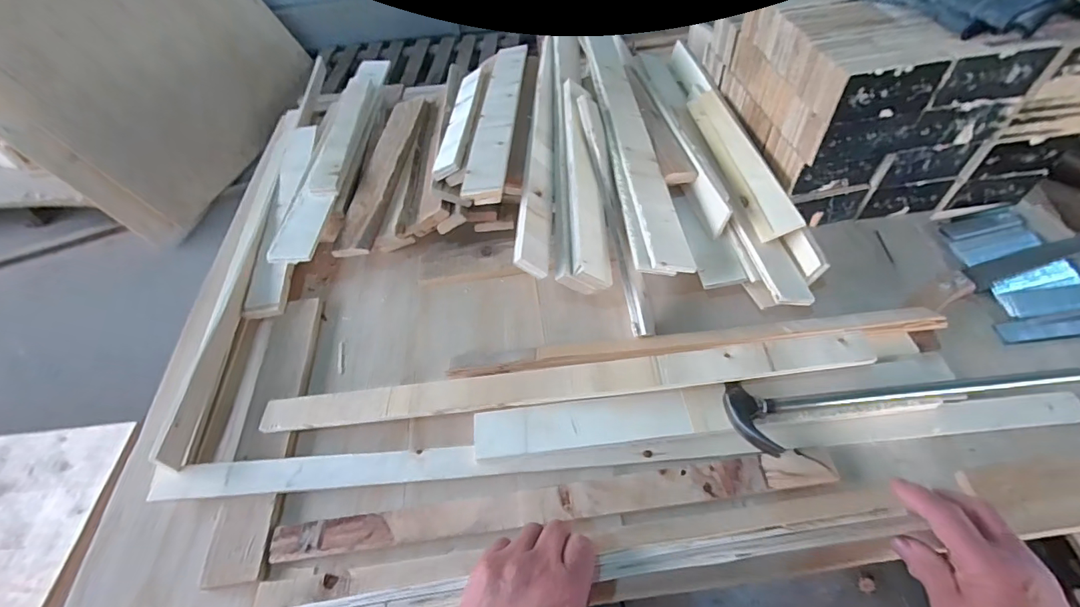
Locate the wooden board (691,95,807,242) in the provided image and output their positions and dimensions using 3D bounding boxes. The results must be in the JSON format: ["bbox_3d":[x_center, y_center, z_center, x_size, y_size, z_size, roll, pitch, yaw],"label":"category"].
[{"bbox_3d":[0.295,-0.221,0.679,0.055,0.017,0.335,-20,50,18],"label":"wooden board"}]

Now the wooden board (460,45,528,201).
[{"bbox_3d":[-0.062,-0.294,0.697,0.055,0.019,0.397,0,51,6],"label":"wooden board"}]

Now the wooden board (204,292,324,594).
[{"bbox_3d":[-0.320,0.134,0.546,0.059,0.017,0.347,-8,51,-1],"label":"wooden board"}]

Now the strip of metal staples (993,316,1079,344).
[{"bbox_3d":[0.606,0.030,0.546,0.104,0.004,0.027,-7,61,5],"label":"strip of metal staples"}]

